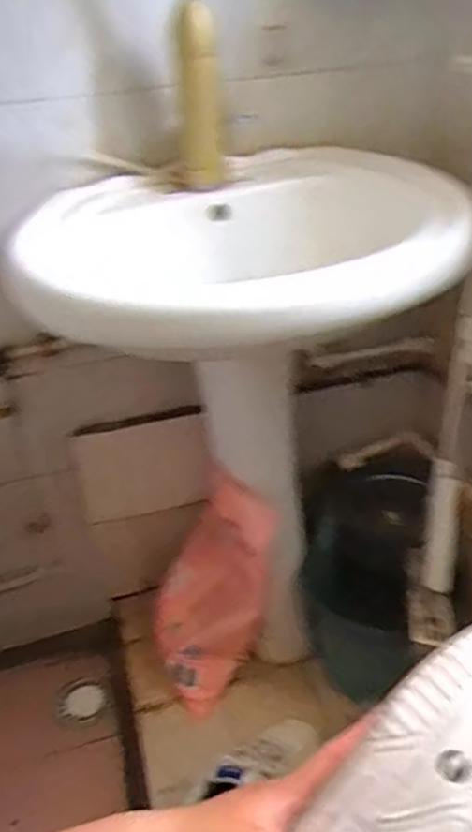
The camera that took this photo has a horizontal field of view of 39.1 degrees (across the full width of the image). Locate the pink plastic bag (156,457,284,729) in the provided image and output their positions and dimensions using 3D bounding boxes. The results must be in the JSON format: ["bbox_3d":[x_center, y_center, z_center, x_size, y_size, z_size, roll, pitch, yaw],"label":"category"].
[{"bbox_3d":[-0.034,0.285,1.119,0.201,0.396,0.096,25,15,40],"label":"pink plastic bag"}]

